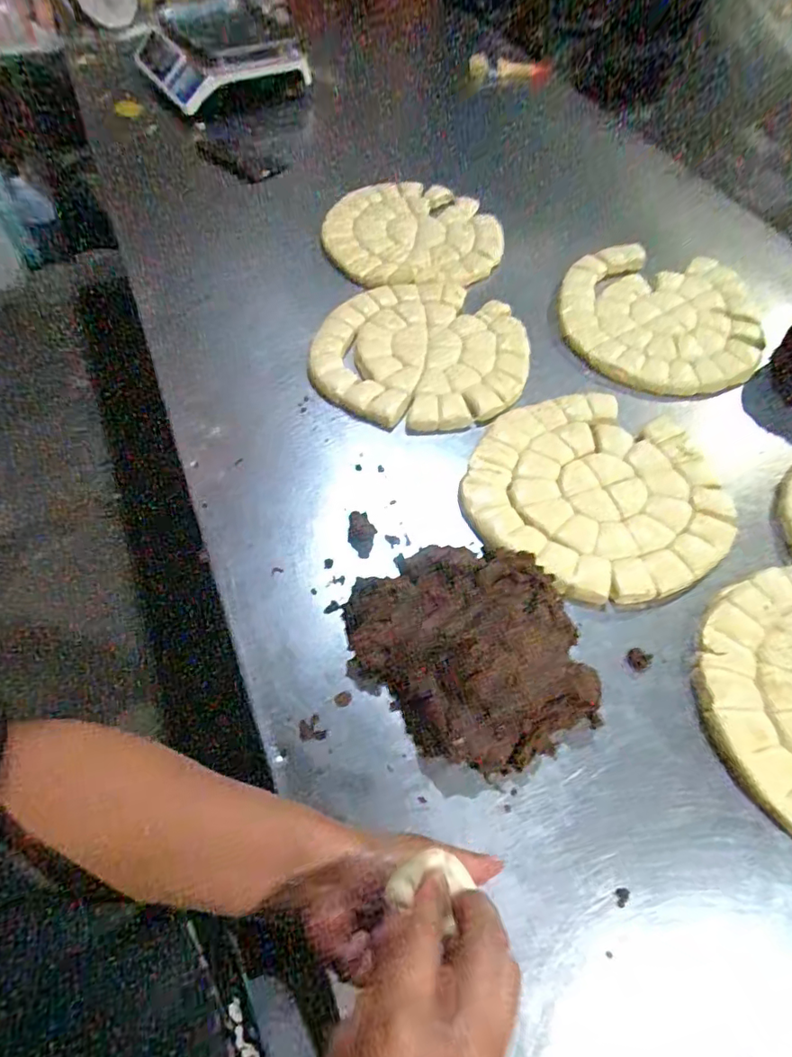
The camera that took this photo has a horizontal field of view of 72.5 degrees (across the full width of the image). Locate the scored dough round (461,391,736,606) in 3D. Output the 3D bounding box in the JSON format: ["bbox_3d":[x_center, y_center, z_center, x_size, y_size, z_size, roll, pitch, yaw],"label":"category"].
[{"bbox_3d":[0.270,-0.051,0.720,0.318,0.014,0.319,1,58,-2],"label":"scored dough round"}]

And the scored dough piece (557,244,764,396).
[{"bbox_3d":[0.452,-0.367,0.926,0.335,0.026,0.351,7,58,2],"label":"scored dough piece"}]

